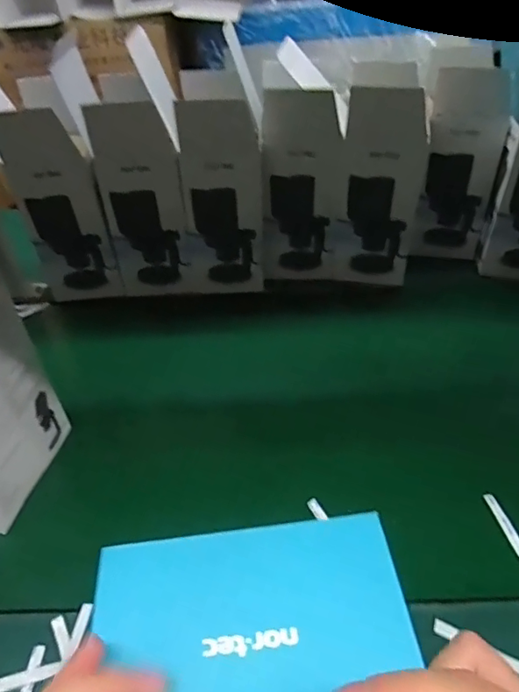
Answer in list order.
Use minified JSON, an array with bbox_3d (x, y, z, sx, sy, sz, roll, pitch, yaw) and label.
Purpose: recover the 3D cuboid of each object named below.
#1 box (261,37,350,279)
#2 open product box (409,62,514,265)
[{"bbox_3d":[0.070,-0.265,0.792,0.114,0.300,0.134,3,42,8],"label":"box"},{"bbox_3d":[0.310,-0.272,0.797,0.109,0.272,0.074,11,44,16],"label":"open product box"}]

